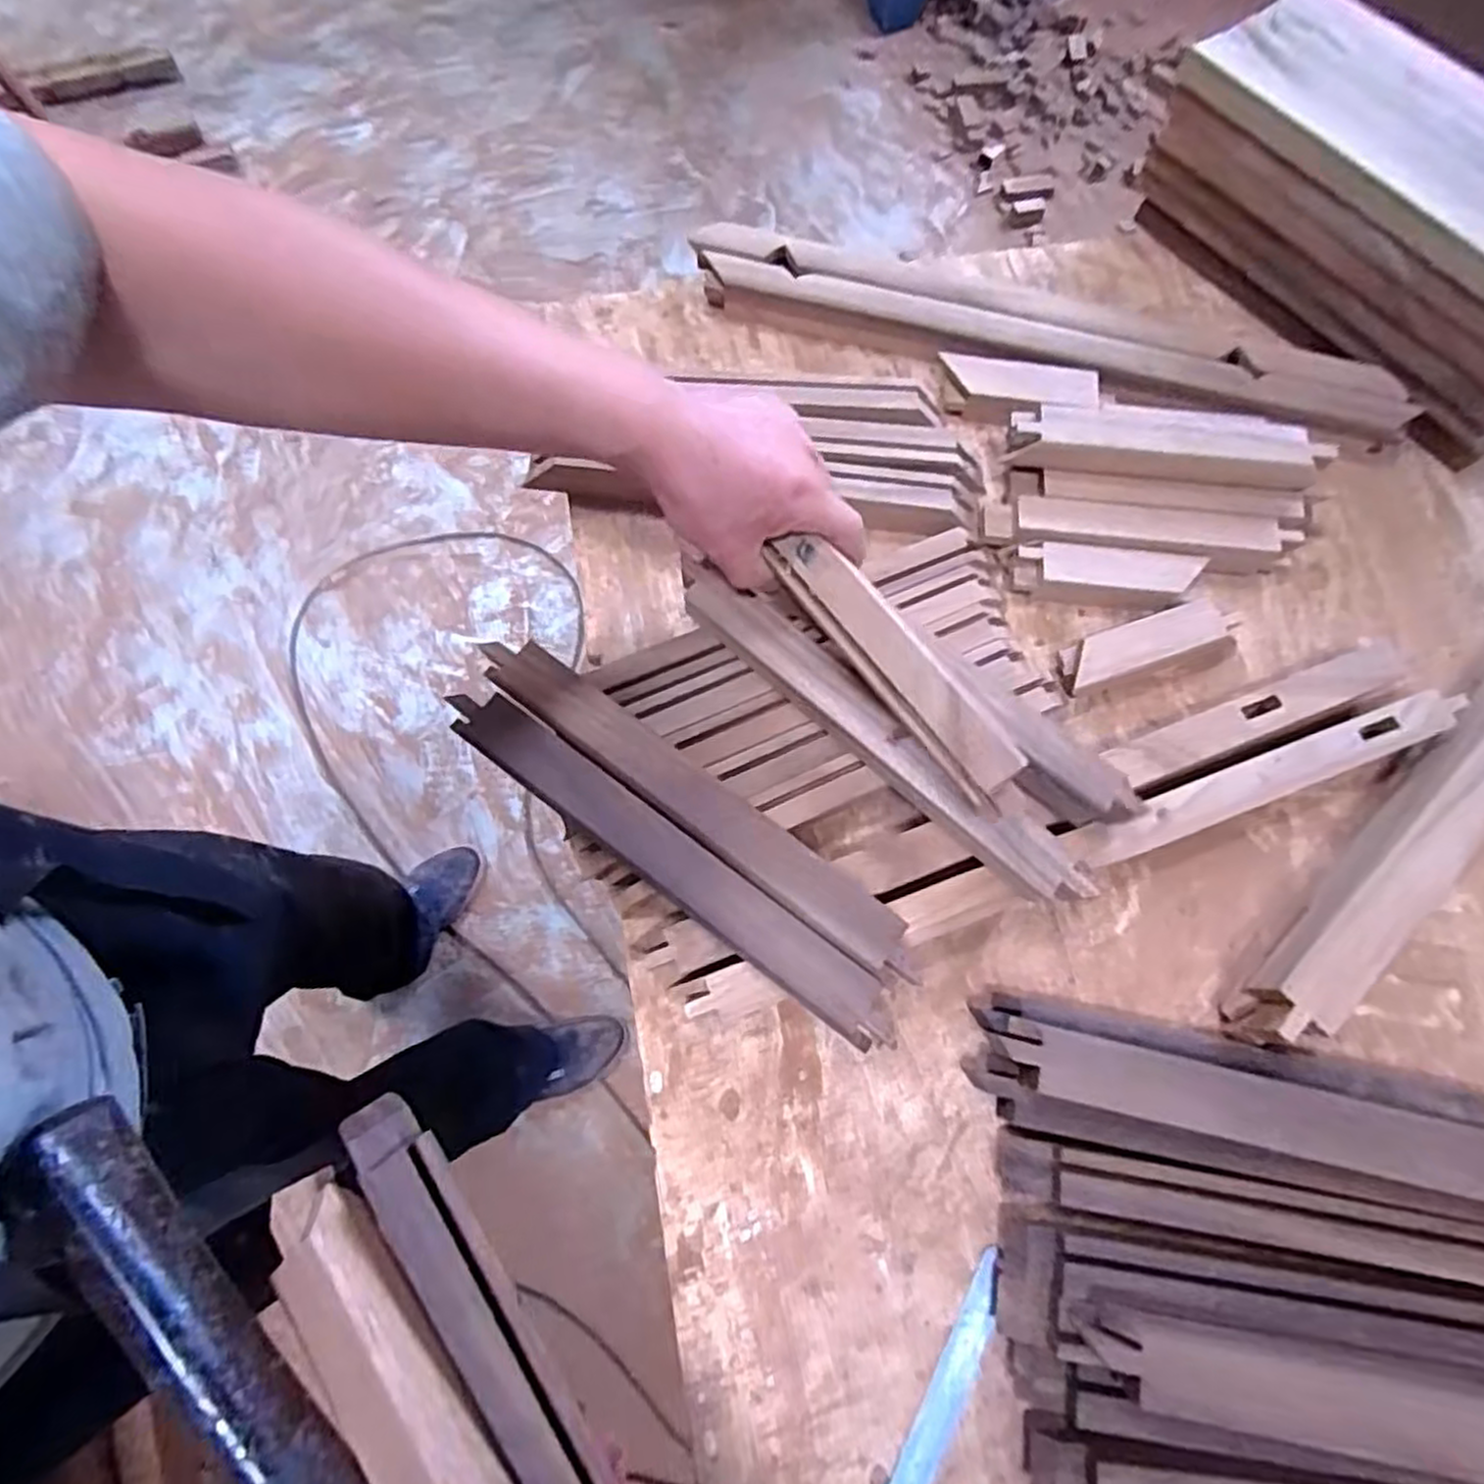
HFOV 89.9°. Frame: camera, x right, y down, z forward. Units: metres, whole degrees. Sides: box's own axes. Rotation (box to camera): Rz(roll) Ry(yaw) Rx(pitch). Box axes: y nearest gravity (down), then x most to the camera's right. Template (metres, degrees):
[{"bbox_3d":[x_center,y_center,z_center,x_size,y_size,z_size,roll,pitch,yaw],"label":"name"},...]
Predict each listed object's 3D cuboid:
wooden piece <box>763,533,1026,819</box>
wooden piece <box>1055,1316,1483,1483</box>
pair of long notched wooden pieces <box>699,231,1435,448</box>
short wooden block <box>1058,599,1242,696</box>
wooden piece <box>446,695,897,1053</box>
[{"bbox_3d":[0.085,-0.044,0.402,0.036,0.024,0.174,-46,75,28],"label":"wooden piece"},{"bbox_3d":[0.326,0.327,0.360,0.315,0.029,0.040,12,74,2],"label":"wooden piece"},{"bbox_3d":[0.234,-0.320,0.575,0.543,0.028,0.056,14,74,4],"label":"pair of long notched wooden pieces"},{"bbox_3d":[0.279,-0.065,0.516,0.124,0.034,0.033,-19,74,-6],"label":"short wooden block"},{"bbox_3d":[-0.043,0.068,0.428,0.300,0.021,0.037,35,76,8],"label":"wooden piece"}]

